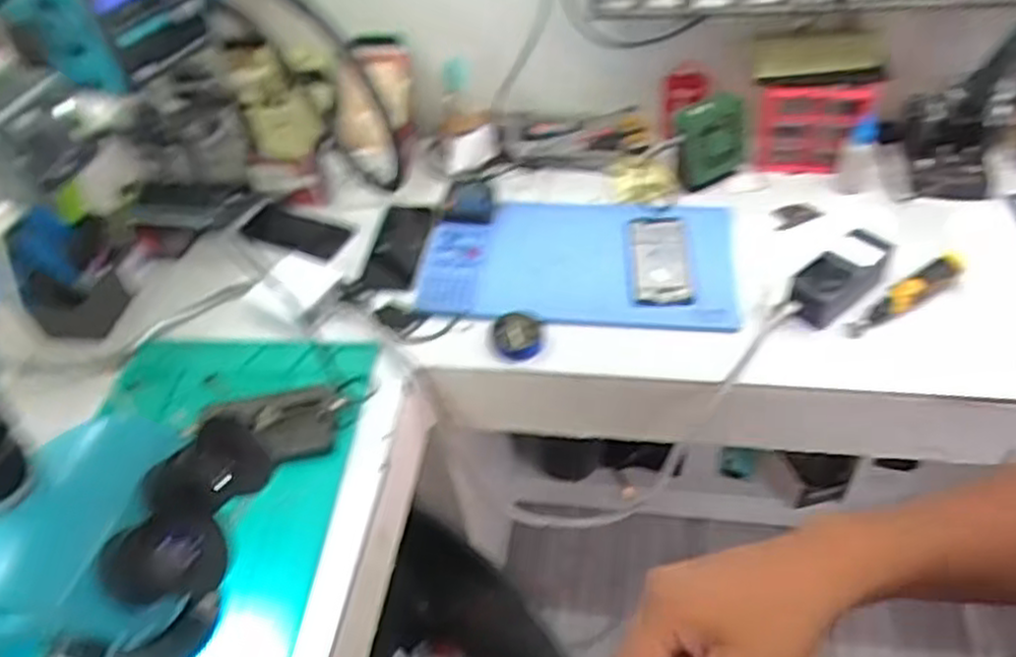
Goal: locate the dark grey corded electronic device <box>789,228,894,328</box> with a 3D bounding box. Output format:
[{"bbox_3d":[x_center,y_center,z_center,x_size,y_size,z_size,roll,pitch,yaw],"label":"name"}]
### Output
[{"bbox_3d":[0.382,-0.057,0.849,0.134,0.047,0.061,-31,50,-20],"label":"dark grey corded electronic device"}]

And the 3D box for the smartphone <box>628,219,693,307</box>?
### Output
[{"bbox_3d":[0.189,-0.092,0.926,0.070,0.006,0.156,-1,47,7],"label":"smartphone"}]

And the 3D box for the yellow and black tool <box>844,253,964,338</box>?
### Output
[{"bbox_3d":[0.451,-0.038,0.837,0.169,0.027,0.026,-26,49,-17],"label":"yellow and black tool"}]

